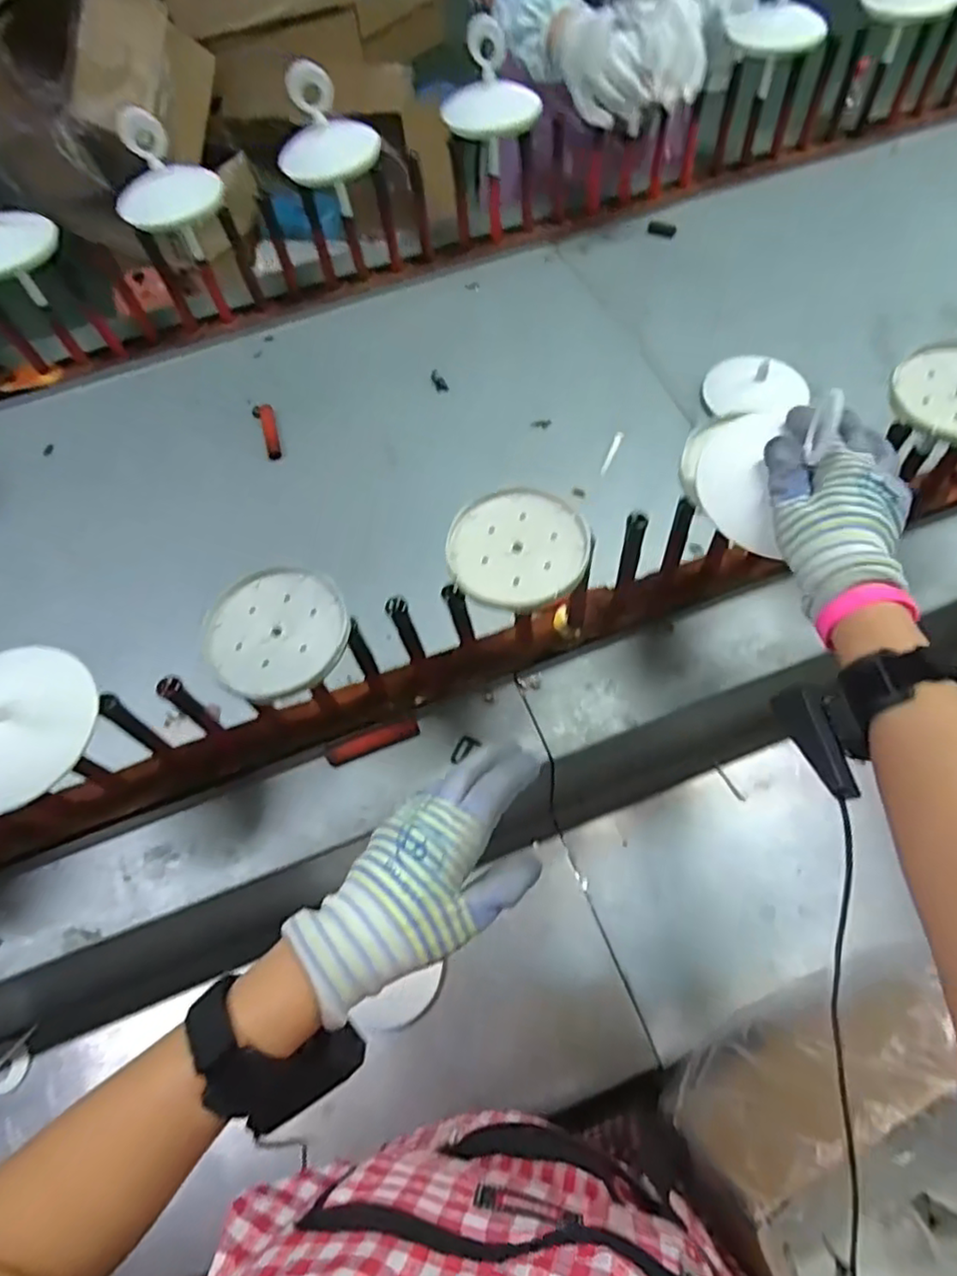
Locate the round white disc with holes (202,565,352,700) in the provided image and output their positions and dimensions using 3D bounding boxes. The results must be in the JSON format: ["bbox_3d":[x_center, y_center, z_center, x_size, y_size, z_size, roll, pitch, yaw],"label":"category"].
[{"bbox_3d":[-0.155,-0.007,0.499,0.107,0.014,0.109,-2,59,4],"label":"round white disc with holes"}]

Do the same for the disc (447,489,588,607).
[{"bbox_3d":[0.033,-0.074,0.519,0.110,0.015,0.105,11,61,11],"label":"disc"}]

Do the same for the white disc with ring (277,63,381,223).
[{"bbox_3d":[-0.184,-0.602,0.788,0.120,0.151,0.033,-11,59,-2],"label":"white disc with ring"}]

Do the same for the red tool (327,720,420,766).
[{"bbox_3d":[-0.103,0.103,0.638,0.090,0.012,0.016,-19,59,-7],"label":"red tool"}]

